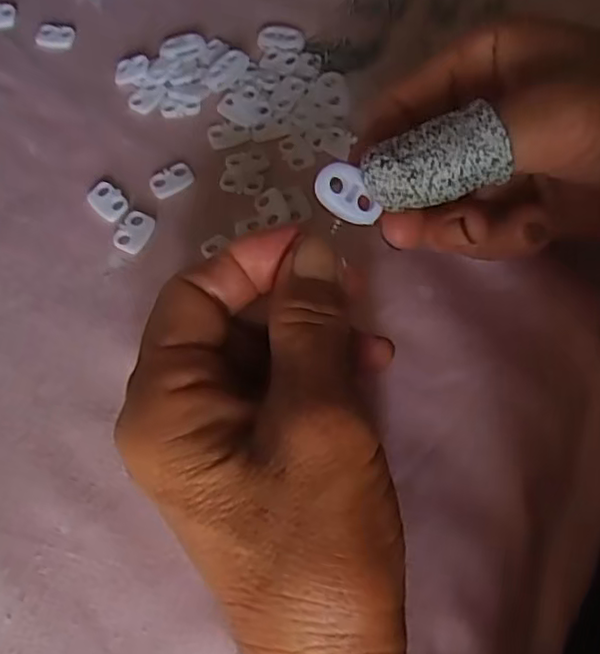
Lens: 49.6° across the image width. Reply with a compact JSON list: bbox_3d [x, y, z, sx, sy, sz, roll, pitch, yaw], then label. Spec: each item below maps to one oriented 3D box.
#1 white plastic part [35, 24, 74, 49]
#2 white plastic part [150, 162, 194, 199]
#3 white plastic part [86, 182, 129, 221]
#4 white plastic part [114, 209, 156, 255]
[{"bbox_3d":[-0.119,-0.142,0.316,0.018,0.004,0.013,5,65,4],"label":"white plastic part"},{"bbox_3d":[-0.055,-0.063,0.276,0.018,0.004,0.013,-25,67,-9],"label":"white plastic part"},{"bbox_3d":[-0.081,-0.054,0.273,0.012,0.004,0.021,-36,69,-14],"label":"white plastic part"},{"bbox_3d":[-0.068,-0.040,0.266,0.014,0.004,0.019,16,67,9],"label":"white plastic part"}]

